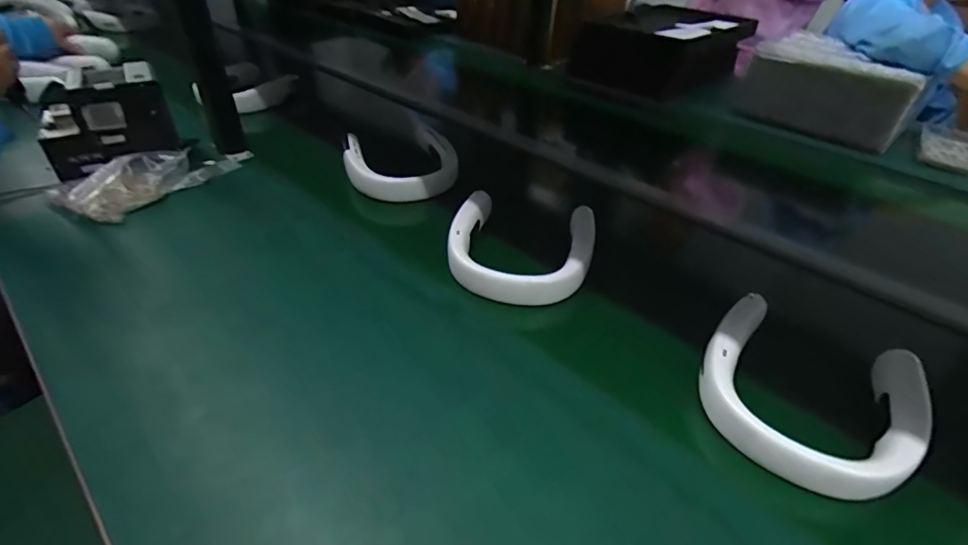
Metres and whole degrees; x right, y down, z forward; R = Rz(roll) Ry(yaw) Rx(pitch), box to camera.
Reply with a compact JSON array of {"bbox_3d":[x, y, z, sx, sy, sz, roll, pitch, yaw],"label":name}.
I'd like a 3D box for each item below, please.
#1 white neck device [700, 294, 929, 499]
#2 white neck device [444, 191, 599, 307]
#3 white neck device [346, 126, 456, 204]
[{"bbox_3d":[0.316,0.121,0.487,0.178,0.063,0.179,24,49,27],"label":"white neck device"},{"bbox_3d":[0.057,-0.044,0.663,0.198,0.050,0.211,7,43,11],"label":"white neck device"},{"bbox_3d":[-0.138,-0.184,0.821,0.181,0.070,0.127,-15,44,-13],"label":"white neck device"}]

